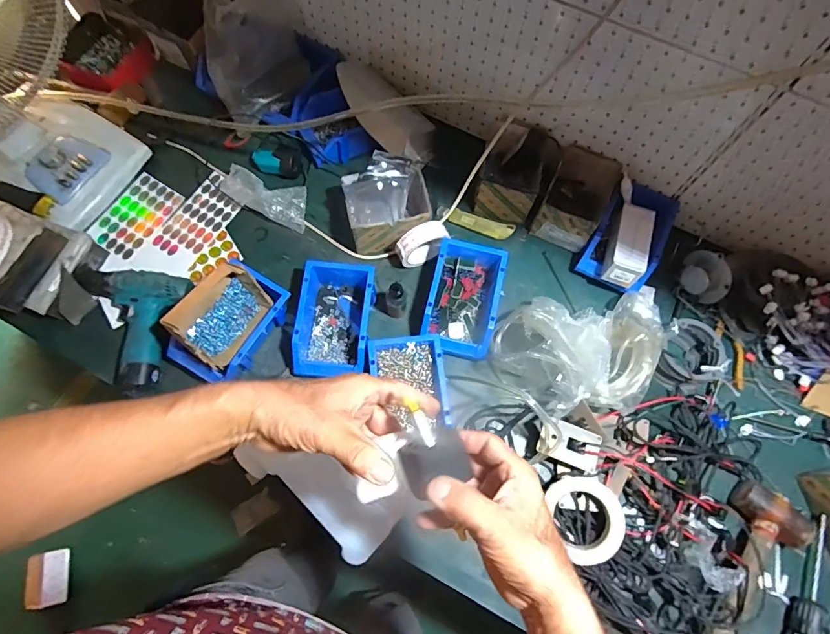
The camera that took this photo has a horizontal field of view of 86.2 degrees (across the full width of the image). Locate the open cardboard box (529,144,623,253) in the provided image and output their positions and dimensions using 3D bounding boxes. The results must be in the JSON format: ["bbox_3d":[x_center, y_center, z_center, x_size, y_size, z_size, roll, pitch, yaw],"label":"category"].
[{"bbox_3d":[0.286,-0.209,0.804,0.108,0.095,0.146,24,72,6],"label":"open cardboard box"}]

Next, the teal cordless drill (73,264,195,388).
[{"bbox_3d":[-0.485,0.012,0.732,0.189,0.062,0.190,9,71,1],"label":"teal cordless drill"}]

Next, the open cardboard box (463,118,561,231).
[{"bbox_3d":[0.183,-0.257,0.811,0.127,0.110,0.154,24,72,7],"label":"open cardboard box"}]

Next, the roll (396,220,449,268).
[{"bbox_3d":[0.012,-0.123,0.775,0.091,0.081,0.041,-27,74,-11],"label":"roll"}]

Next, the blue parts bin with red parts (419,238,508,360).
[{"bbox_3d":[0.081,-0.030,0.749,0.116,0.062,0.194,14,71,3],"label":"blue parts bin with red parts"}]

